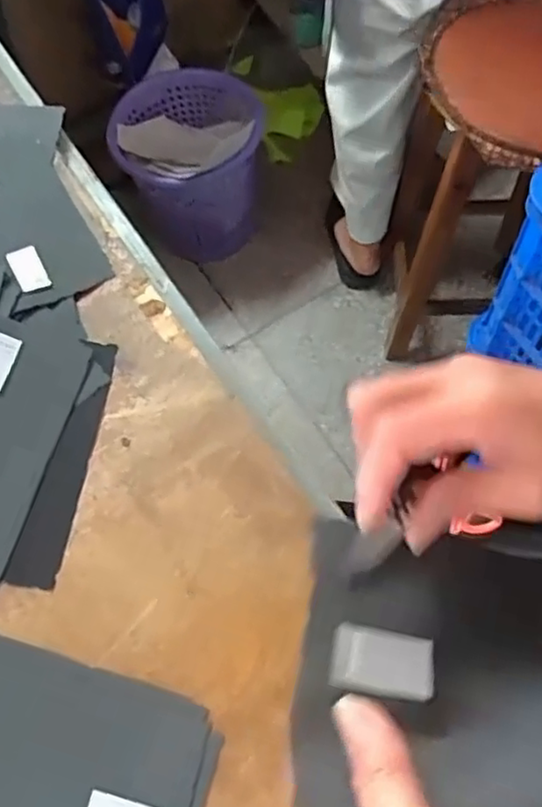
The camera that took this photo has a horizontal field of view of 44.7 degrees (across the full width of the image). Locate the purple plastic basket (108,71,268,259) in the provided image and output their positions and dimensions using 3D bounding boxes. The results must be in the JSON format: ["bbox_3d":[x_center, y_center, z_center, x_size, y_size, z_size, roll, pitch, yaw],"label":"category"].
[{"bbox_3d":[-0.157,-0.468,1.337,0.281,0.277,0.298,-4,66,2],"label":"purple plastic basket"}]

